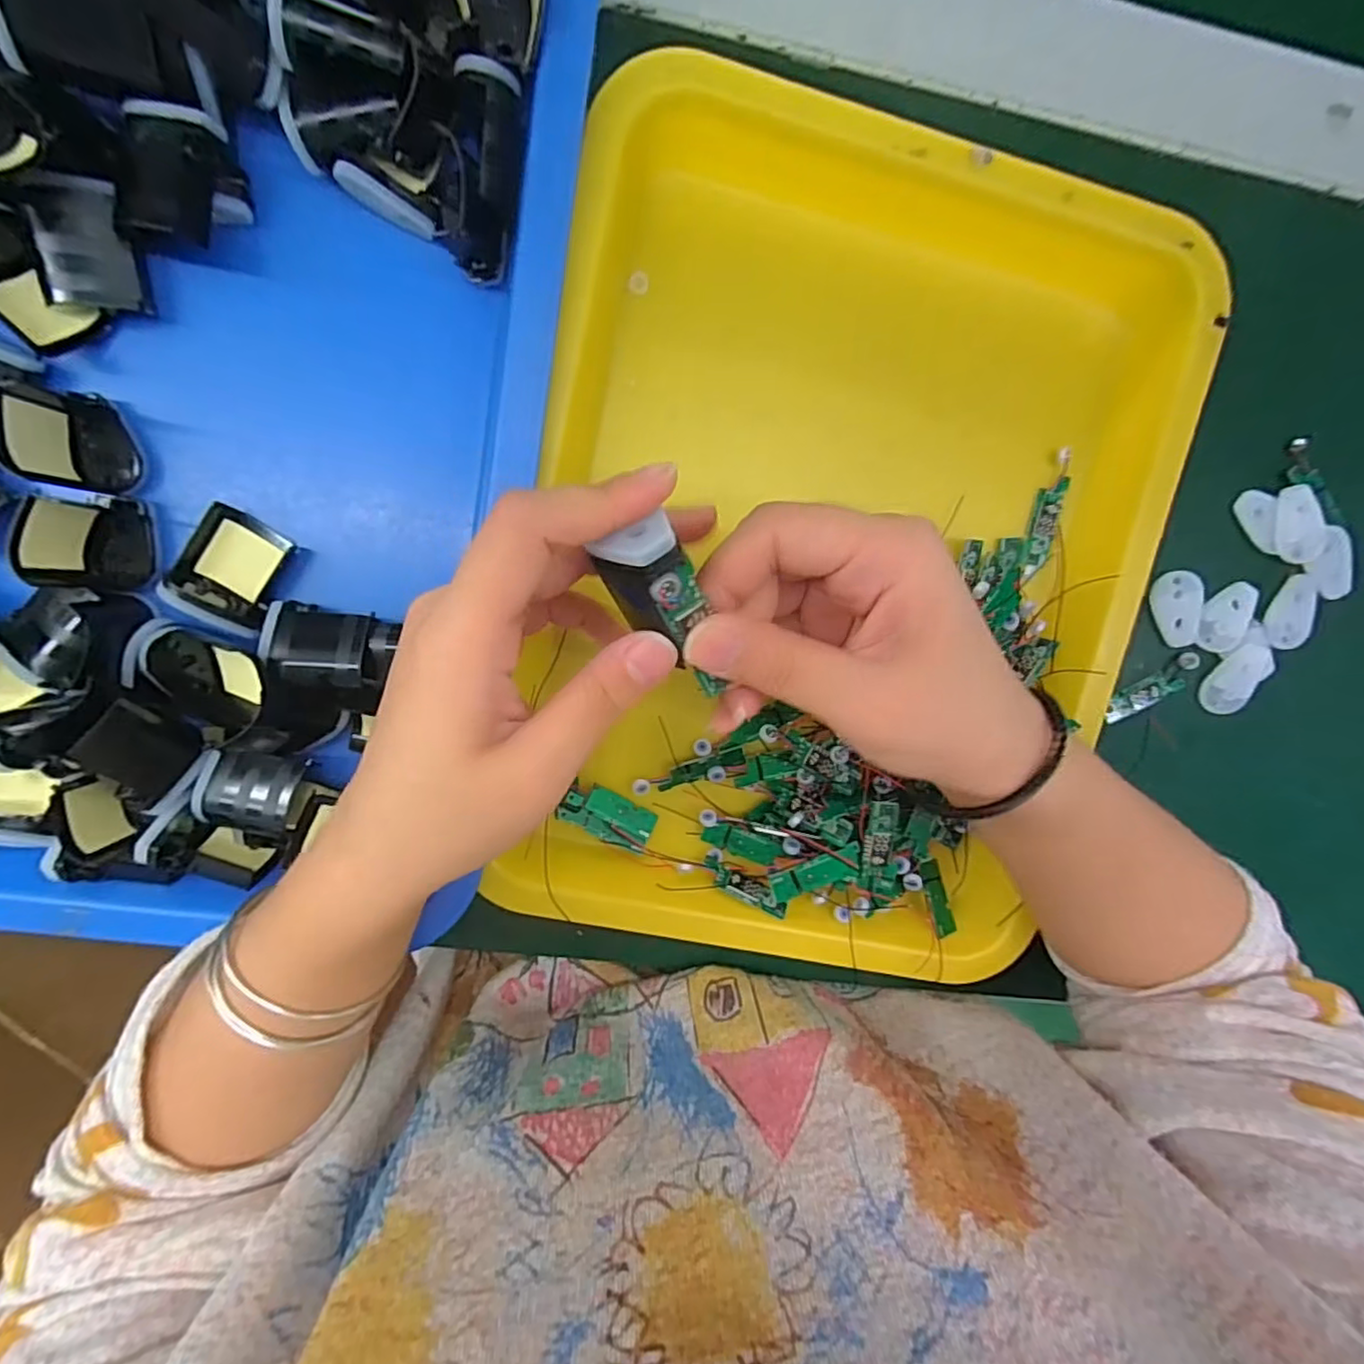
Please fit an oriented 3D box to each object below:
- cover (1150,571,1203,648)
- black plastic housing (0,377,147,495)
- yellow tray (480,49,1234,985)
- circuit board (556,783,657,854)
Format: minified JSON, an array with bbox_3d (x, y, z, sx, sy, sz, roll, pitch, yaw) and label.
[{"bbox_3d":[0.238,-0.035,0.302,0.020,0.007,0.036,-18,99,-3],"label":"cover"},{"bbox_3d":[-0.223,-0.090,0.230,0.022,0.039,0.036,-3,98,-6],"label":"black plastic housing"},{"bbox_3d":[0.066,-0.044,0.259,0.250,0.048,0.326,11,97,-7],"label":"yellow tray"},{"bbox_3d":[-0.032,0.061,0.287,0.041,0.006,0.020,28,94,-9],"label":"circuit board"}]

